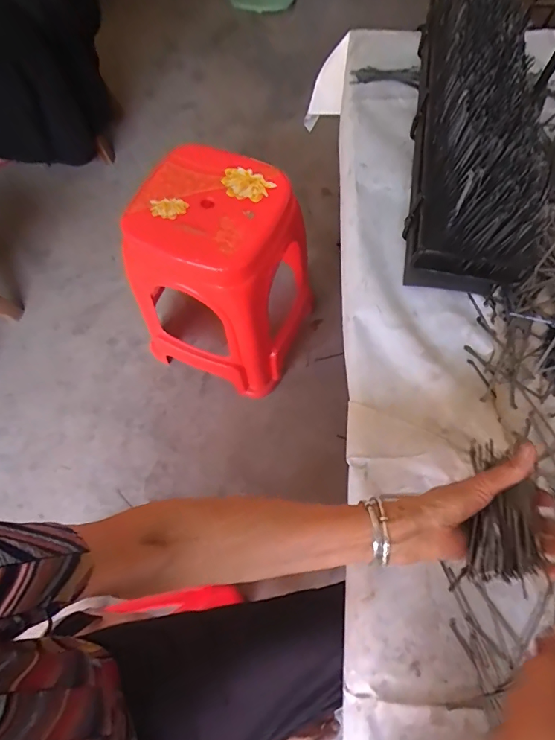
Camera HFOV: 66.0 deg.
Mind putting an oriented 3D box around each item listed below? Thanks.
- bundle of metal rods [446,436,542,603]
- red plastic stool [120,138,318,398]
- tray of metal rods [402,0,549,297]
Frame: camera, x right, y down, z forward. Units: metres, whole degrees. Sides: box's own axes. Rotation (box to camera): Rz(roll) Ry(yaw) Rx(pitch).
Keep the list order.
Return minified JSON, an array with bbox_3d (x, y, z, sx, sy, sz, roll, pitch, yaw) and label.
[{"bbox_3d":[0.210,0.134,0.397,0.068,0.026,0.150,19,49,11],"label":"bundle of metal rods"},{"bbox_3d":[-0.120,-0.203,1.014,0.319,0.476,0.324,24,68,11],"label":"red plastic stool"},{"bbox_3d":[0.279,-0.372,0.636,0.160,0.126,0.532,4,67,5],"label":"tray of metal rods"}]

